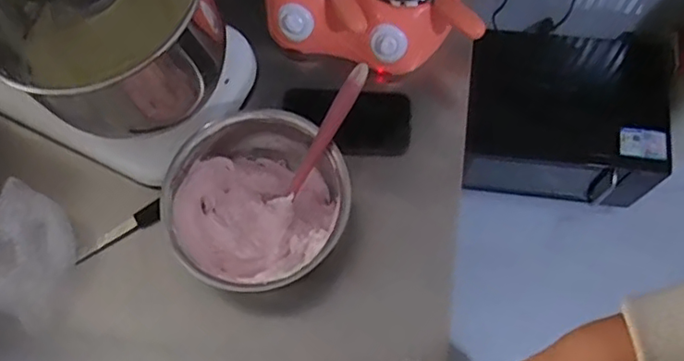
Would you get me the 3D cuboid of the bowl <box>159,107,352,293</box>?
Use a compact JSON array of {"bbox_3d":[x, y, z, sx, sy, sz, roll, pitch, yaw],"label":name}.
[{"bbox_3d":[-0.095,0.028,0.670,0.194,0.074,0.195,-1,71,2],"label":"bowl"}]

